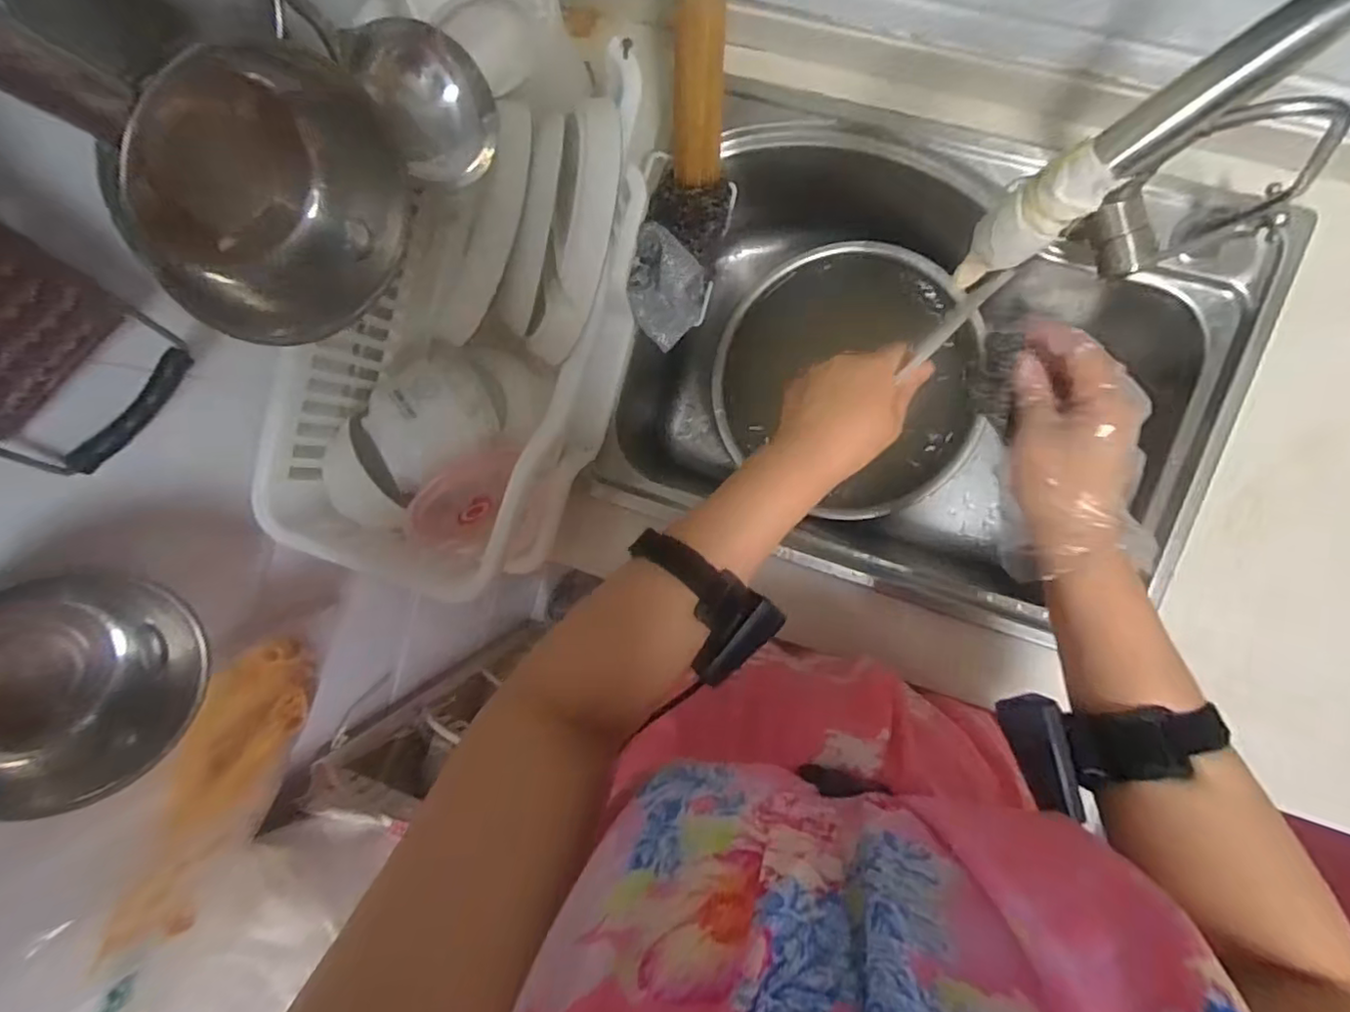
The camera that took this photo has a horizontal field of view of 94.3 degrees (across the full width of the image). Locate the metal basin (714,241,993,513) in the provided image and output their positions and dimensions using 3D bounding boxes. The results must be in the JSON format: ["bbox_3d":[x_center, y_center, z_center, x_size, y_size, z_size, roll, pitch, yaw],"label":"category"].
[{"bbox_3d":[0.202,-0.144,0.757,0.295,0.086,0.307,1,94,9],"label":"metal basin"}]

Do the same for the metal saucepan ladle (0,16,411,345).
[{"bbox_3d":[-0.245,-0.169,0.279,0.092,0.285,0.146,14,96,7],"label":"metal saucepan ladle"}]

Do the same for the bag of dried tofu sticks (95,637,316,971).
[{"bbox_3d":[-0.388,0.240,0.530,0.057,0.099,0.273,24,97,6],"label":"bag of dried tofu sticks"}]

